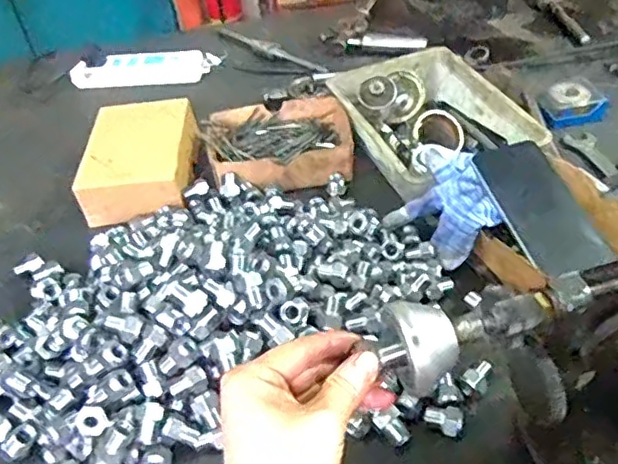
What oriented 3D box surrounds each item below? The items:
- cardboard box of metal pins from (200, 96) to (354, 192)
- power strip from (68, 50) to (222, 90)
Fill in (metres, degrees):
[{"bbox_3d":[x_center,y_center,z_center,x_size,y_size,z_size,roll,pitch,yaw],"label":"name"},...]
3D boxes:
[{"bbox_3d":[-0.035,-0.107,0.765,0.179,0.044,0.140,-10,42,-4],"label":"cardboard box of metal pins"},{"bbox_3d":[-0.257,-0.254,0.959,0.221,0.026,0.069,-2,42,5],"label":"power strip"}]

